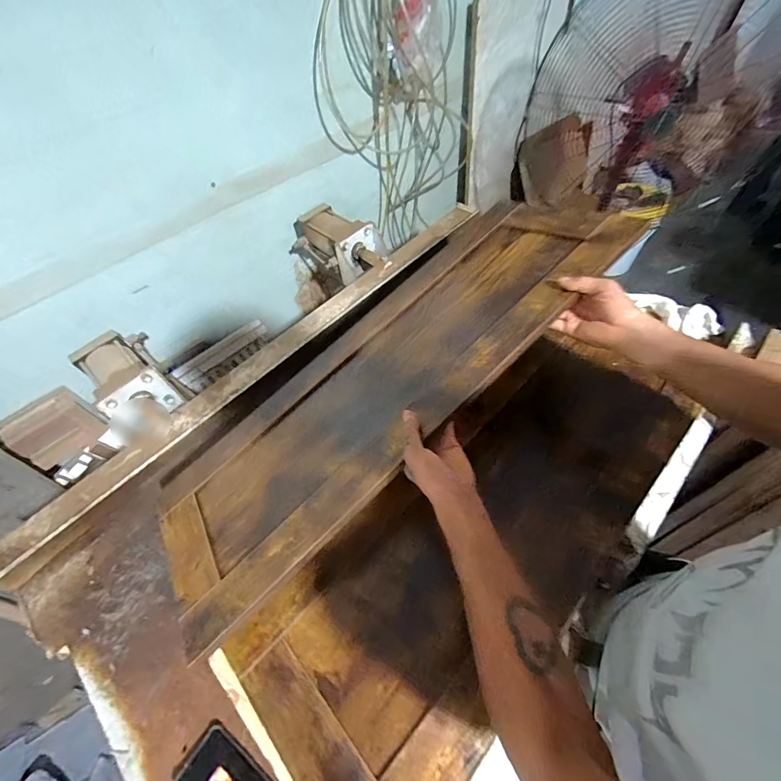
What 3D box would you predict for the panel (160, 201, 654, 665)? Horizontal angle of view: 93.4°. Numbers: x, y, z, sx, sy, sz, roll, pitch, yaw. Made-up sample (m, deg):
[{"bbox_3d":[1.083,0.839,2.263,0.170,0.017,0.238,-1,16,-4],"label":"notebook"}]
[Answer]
[{"bbox_3d":[-0.007,-0.044,0.591,0.820,0.023,0.333,-42,44,-8],"label":"panel"}]

